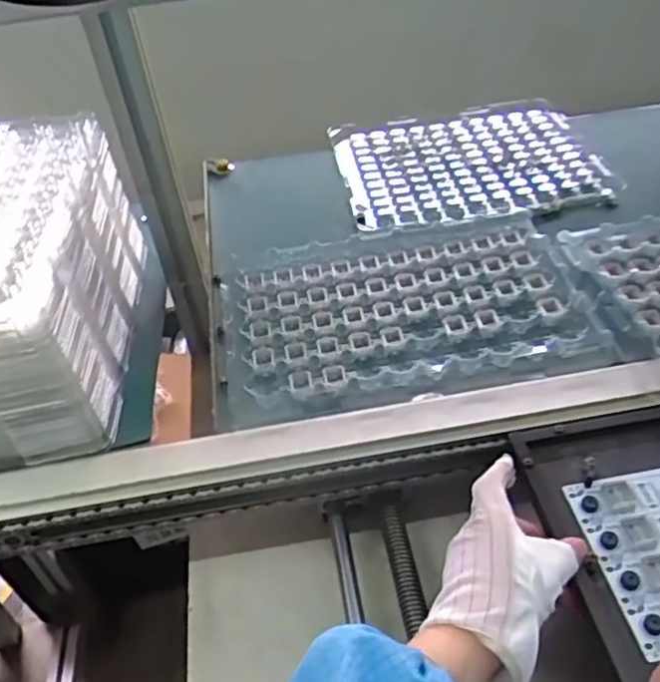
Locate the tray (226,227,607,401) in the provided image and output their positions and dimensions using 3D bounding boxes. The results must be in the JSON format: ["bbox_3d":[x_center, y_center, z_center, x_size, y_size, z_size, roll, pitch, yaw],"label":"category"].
[{"bbox_3d":[0.072,-0.034,0.637,0.327,0.022,0.190,-8,41,-2],"label":"tray"}]

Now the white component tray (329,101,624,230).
[{"bbox_3d":[0.166,-0.223,0.814,0.301,0.025,0.242,-8,41,-2],"label":"white component tray"}]

